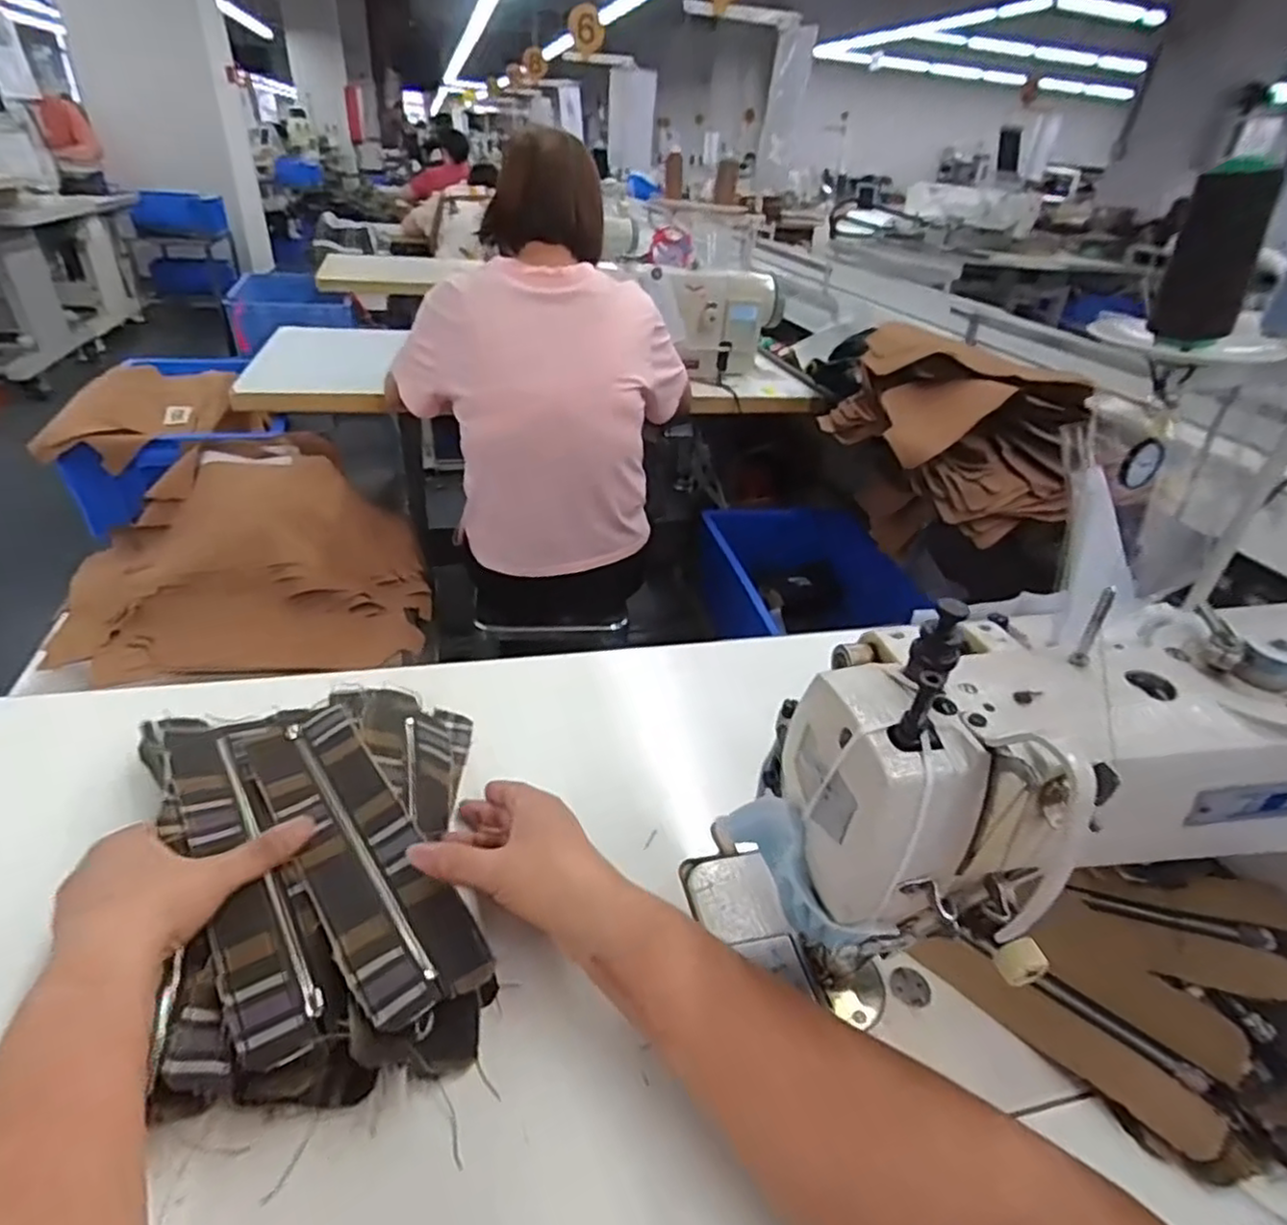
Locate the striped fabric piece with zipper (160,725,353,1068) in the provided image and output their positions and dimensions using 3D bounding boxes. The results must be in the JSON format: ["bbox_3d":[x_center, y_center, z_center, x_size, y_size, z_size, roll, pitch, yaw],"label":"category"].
[{"bbox_3d":[-0.235,0.147,0.412,0.052,0.014,0.249,-18,40,-31],"label":"striped fabric piece with zipper"}]

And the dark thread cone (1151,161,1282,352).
[{"bbox_3d":[0.379,-0.234,0.461,0.042,0.111,0.049,-39,49,-15],"label":"dark thread cone"}]

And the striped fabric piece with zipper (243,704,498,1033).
[{"bbox_3d":[-0.180,0.139,0.432,0.067,0.015,0.246,-20,40,-33],"label":"striped fabric piece with zipper"}]

